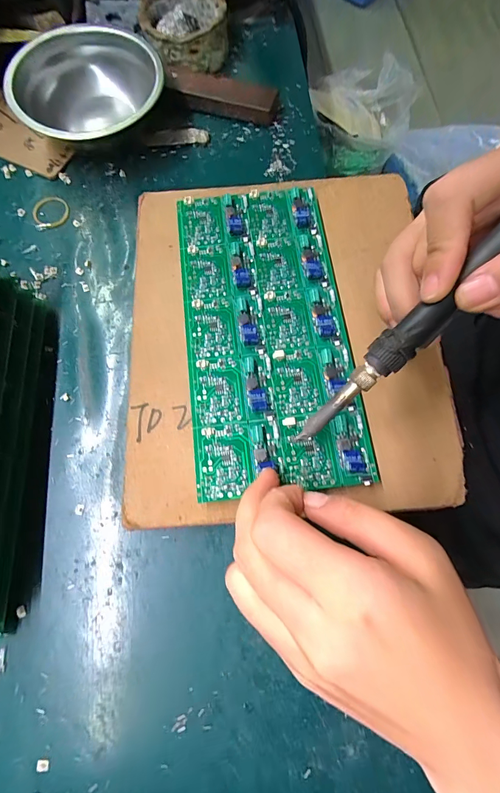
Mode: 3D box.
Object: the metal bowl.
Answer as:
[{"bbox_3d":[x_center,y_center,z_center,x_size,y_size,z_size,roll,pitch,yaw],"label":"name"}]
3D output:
[{"bbox_3d":[-0.138,-0.264,0.310,0.126,0.045,0.131,-9,72,-2],"label":"metal bowl"}]

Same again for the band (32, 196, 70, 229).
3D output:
[{"bbox_3d":[-0.173,-0.161,0.303,0.031,0.004,0.034,-25,74,-7],"label":"band"}]

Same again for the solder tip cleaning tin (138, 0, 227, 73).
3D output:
[{"bbox_3d":[-0.062,-0.351,0.334,0.078,0.034,0.081,-9,72,-2],"label":"solder tip cleaning tin"}]

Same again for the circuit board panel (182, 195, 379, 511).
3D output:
[{"bbox_3d":[0.009,-0.051,0.234,0.104,0.008,0.217,-7,73,-2],"label":"circuit board panel"}]

